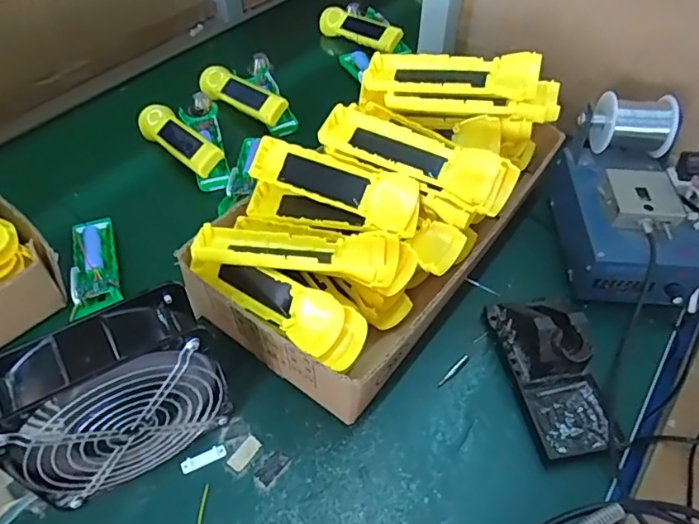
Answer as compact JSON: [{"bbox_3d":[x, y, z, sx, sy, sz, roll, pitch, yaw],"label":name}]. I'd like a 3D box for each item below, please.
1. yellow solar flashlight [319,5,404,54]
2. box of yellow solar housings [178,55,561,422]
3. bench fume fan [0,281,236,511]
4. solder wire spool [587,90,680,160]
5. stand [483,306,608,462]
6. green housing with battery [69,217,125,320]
[{"bbox_3d":[0.021,-0.407,0.928,0.176,0.029,0.059,32,85,29],"label":"yellow solar flashlight"},{"bbox_3d":[0.047,-0.082,0.534,0.216,0.168,0.414,32,57,23],"label":"box of yellow solar housings"},{"bbox_3d":[-0.171,0.103,0.396,0.145,0.144,0.063,-26,56,-20],"label":"bench fume fan"},{"bbox_3d":[0.313,-0.151,0.588,0.072,0.067,0.072,3,51,2],"label":"solder wire spool"},{"bbox_3d":[0.185,0.087,0.471,0.072,0.065,0.152,-10,52,-8],"label":"stand"},{"bbox_3d":[-0.276,0.000,0.566,0.045,0.022,0.132,-18,53,-14],"label":"green housing with battery"}]

